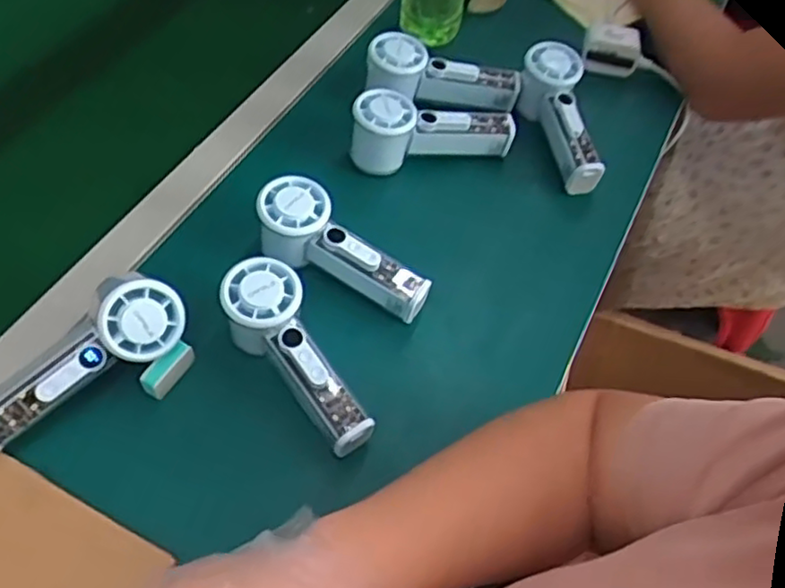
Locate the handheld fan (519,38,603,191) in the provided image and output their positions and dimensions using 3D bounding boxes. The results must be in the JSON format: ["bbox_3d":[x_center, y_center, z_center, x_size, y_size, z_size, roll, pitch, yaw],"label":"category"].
[{"bbox_3d":[0.162,-0.168,0.675,0.055,0.076,0.146,-3,56,-6],"label":"handheld fan"}]

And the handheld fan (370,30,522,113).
[{"bbox_3d":[0.050,-0.215,0.686,0.154,0.049,0.044,10,54,-16],"label":"handheld fan"}]

